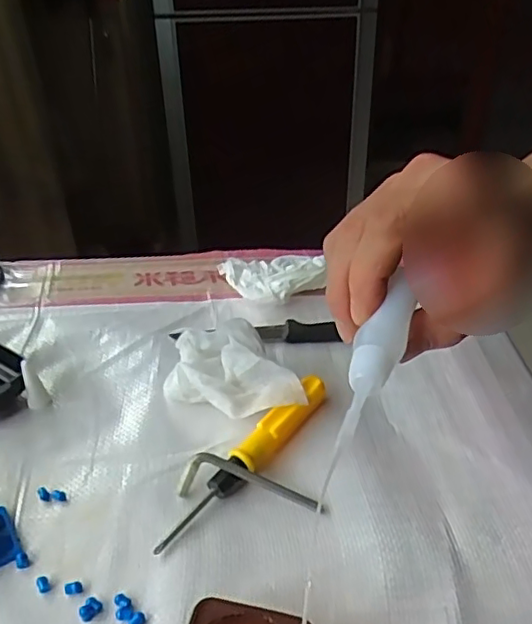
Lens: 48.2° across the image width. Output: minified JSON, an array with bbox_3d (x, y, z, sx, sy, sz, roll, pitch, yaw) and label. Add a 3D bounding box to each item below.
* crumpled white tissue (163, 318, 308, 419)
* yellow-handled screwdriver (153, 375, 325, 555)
[{"bbox_3d":[-0.021,0.039,0.386,0.093,0.047,0.050,21,41,28],"label":"crumpled white tissue"},{"bbox_3d":[-0.010,0.084,0.346,0.018,0.021,0.140,24,43,31],"label":"yellow-handled screwdriver"}]

